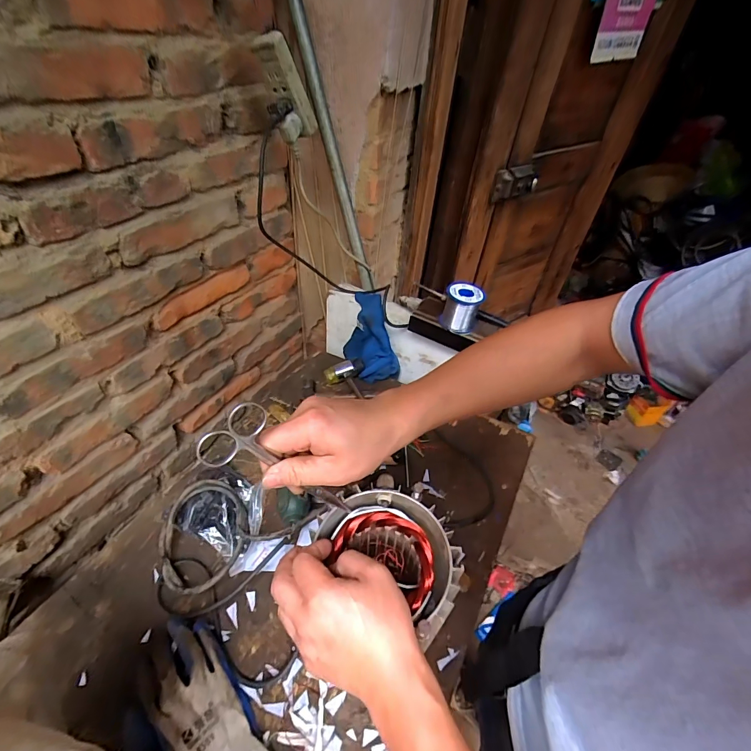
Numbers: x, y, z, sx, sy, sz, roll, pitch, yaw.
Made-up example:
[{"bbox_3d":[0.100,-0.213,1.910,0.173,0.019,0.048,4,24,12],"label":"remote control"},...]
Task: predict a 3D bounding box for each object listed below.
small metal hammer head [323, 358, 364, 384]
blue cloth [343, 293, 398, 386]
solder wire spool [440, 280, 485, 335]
[{"bbox_3d":[-0.062,-0.011,0.738,0.078,0.028,0.035,-22,48,-7],"label":"small metal hammer head"},{"bbox_3d":[-0.010,-0.077,0.753,0.080,0.122,0.136,-17,48,-21],"label":"blue cloth"},{"bbox_3d":[0.145,-0.113,0.633,0.060,0.070,0.060,3,44,-2],"label":"solder wire spool"}]

